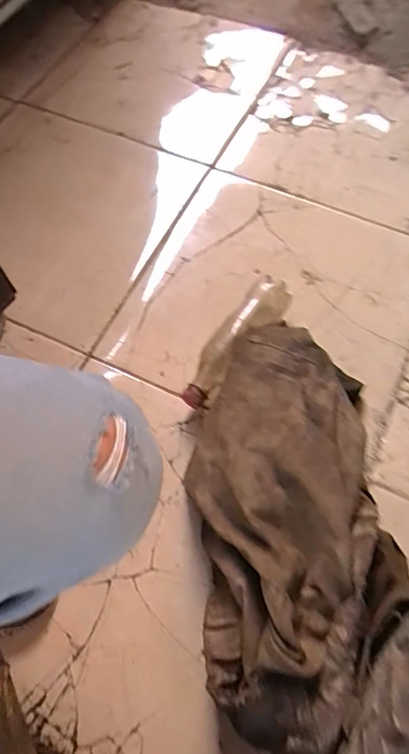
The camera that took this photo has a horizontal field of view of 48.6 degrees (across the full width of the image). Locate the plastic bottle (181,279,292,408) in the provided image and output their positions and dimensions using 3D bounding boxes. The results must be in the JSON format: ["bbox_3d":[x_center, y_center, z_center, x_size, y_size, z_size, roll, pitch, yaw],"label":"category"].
[{"bbox_3d":[0.038,-0.050,0.605,0.059,0.074,0.208,34,71,15],"label":"plastic bottle"}]

